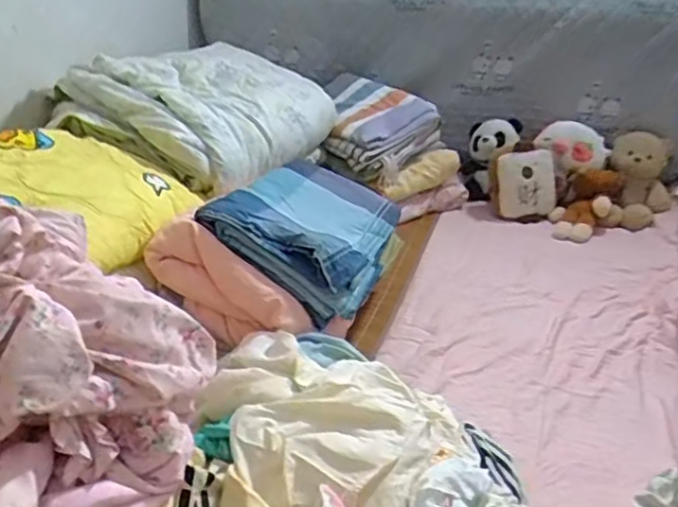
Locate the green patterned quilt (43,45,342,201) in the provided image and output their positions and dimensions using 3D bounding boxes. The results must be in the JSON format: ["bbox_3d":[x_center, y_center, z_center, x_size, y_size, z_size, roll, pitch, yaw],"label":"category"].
[{"bbox_3d":[-0.305,-0.336,1.367,0.421,0.174,0.544,15,30,24],"label":"green patterned quilt"}]

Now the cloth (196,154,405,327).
[{"bbox_3d":[-0.037,-0.062,1.113,0.283,0.081,0.390,33,33,1],"label":"cloth"}]

